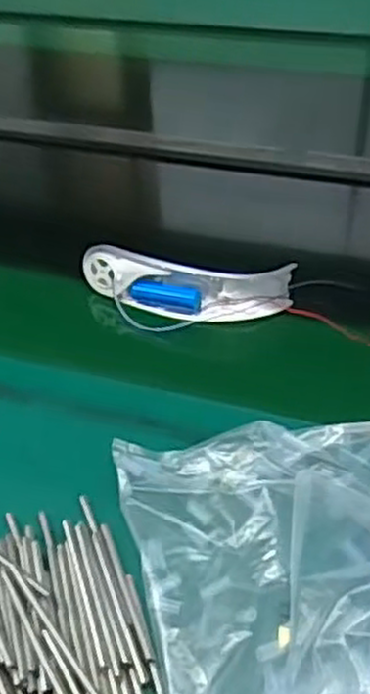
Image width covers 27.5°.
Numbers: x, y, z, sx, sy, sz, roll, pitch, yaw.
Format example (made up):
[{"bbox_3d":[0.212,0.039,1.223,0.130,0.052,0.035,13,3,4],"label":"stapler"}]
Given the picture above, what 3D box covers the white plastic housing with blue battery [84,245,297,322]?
[{"bbox_3d":[0.001,-0.058,0.699,0.191,0.046,0.044,3,42,7],"label":"white plastic housing with blue battery"}]

